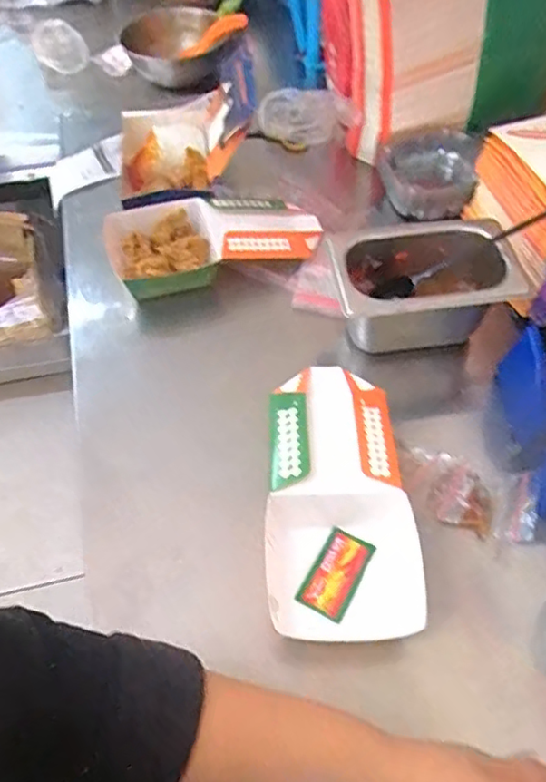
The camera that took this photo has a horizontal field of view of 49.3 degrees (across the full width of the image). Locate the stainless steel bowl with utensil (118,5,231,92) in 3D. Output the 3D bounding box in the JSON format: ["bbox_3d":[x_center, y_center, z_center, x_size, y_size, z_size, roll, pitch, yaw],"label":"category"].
[{"bbox_3d":[-0.169,-0.586,1.030,0.166,0.086,0.147,-9,55,-6],"label":"stainless steel bowl with utensil"}]

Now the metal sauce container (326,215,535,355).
[{"bbox_3d":[0.147,-0.099,0.599,0.184,0.094,0.117,-11,55,-7],"label":"metal sauce container"}]

